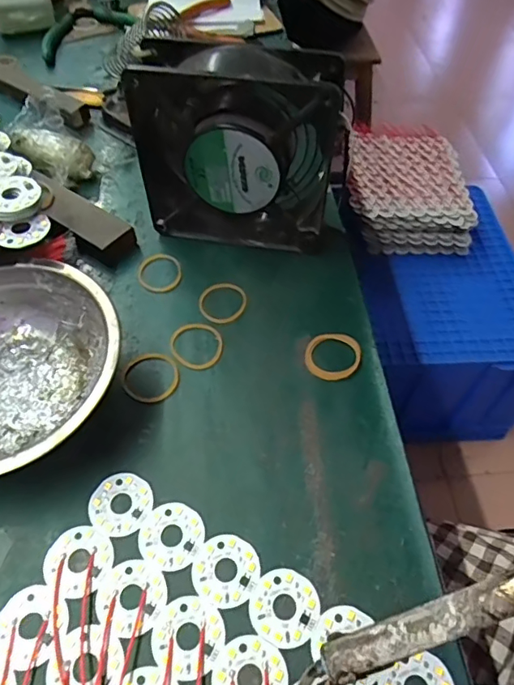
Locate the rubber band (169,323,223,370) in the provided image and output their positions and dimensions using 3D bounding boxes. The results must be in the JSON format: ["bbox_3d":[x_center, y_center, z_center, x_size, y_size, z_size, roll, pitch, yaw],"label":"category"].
[{"bbox_3d":[-0.037,0.001,0.305,0.032,0.004,0.034,1,54,-1],"label":"rubber band"}]

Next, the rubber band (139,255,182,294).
[{"bbox_3d":[-0.067,-0.049,0.342,0.030,0.004,0.034,-7,54,-7],"label":"rubber band"}]

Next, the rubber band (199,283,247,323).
[{"bbox_3d":[-0.022,-0.027,0.326,0.030,0.004,0.033,1,54,-1],"label":"rubber band"}]

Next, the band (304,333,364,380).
[{"bbox_3d":[0.046,0.008,0.303,0.032,0.005,0.034,1,54,-1],"label":"band"}]

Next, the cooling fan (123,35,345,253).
[{"bbox_3d":[-0.012,-0.121,0.322,0.118,0.124,0.045,8,54,4],"label":"cooling fan"}]

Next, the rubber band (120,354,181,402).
[{"bbox_3d":[-0.062,0.020,0.292,0.033,0.004,0.033,1,54,-1],"label":"rubber band"}]

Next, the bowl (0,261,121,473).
[{"bbox_3d":[-0.133,0.017,0.266,0.117,0.046,0.121,1,54,-1],"label":"bowl"}]

